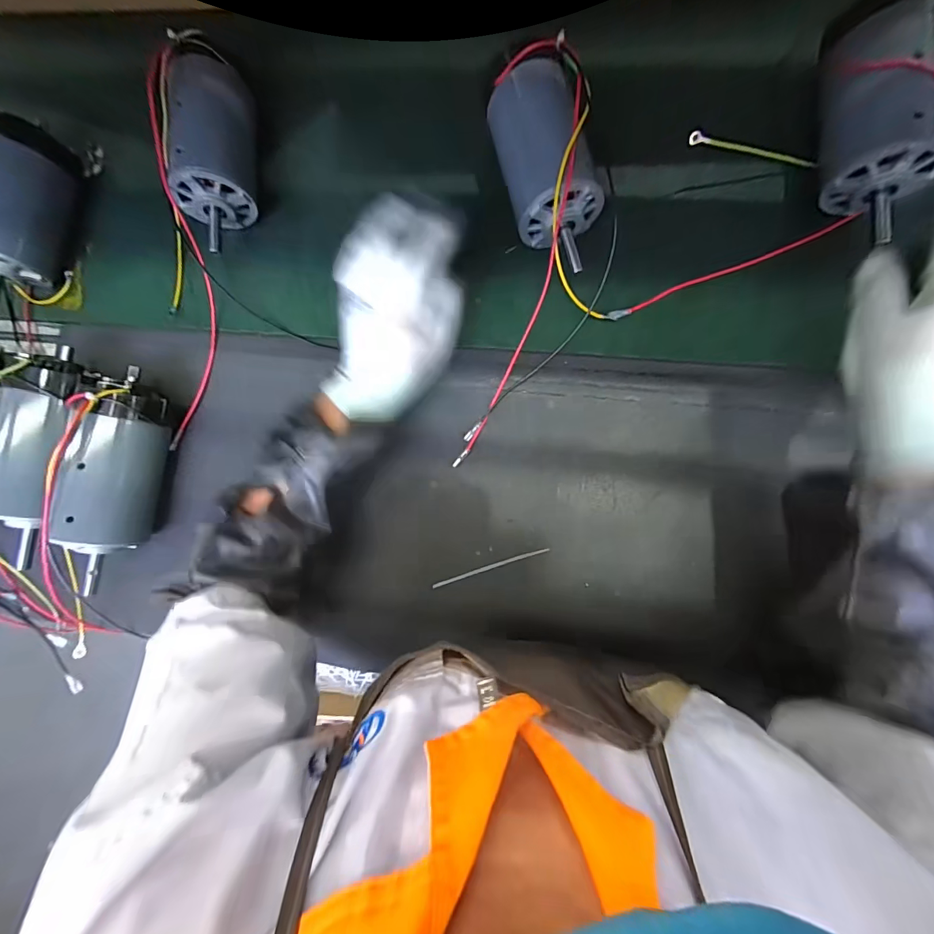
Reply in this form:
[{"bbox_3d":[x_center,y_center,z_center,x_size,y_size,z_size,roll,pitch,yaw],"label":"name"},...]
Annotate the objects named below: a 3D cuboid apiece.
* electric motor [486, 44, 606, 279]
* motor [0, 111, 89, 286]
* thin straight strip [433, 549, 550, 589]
[{"bbox_3d":[0.073,-0.288,0.384,0.078,0.087,0.189,-13,84,5],"label":"electric motor"},{"bbox_3d":[-0.500,-0.280,0.449,0.072,0.076,0.196,12,87,7],"label":"motor"},{"bbox_3d":[0.023,0.101,0.405,0.120,0.004,0.005,-20,84,5],"label":"thin straight strip"}]

